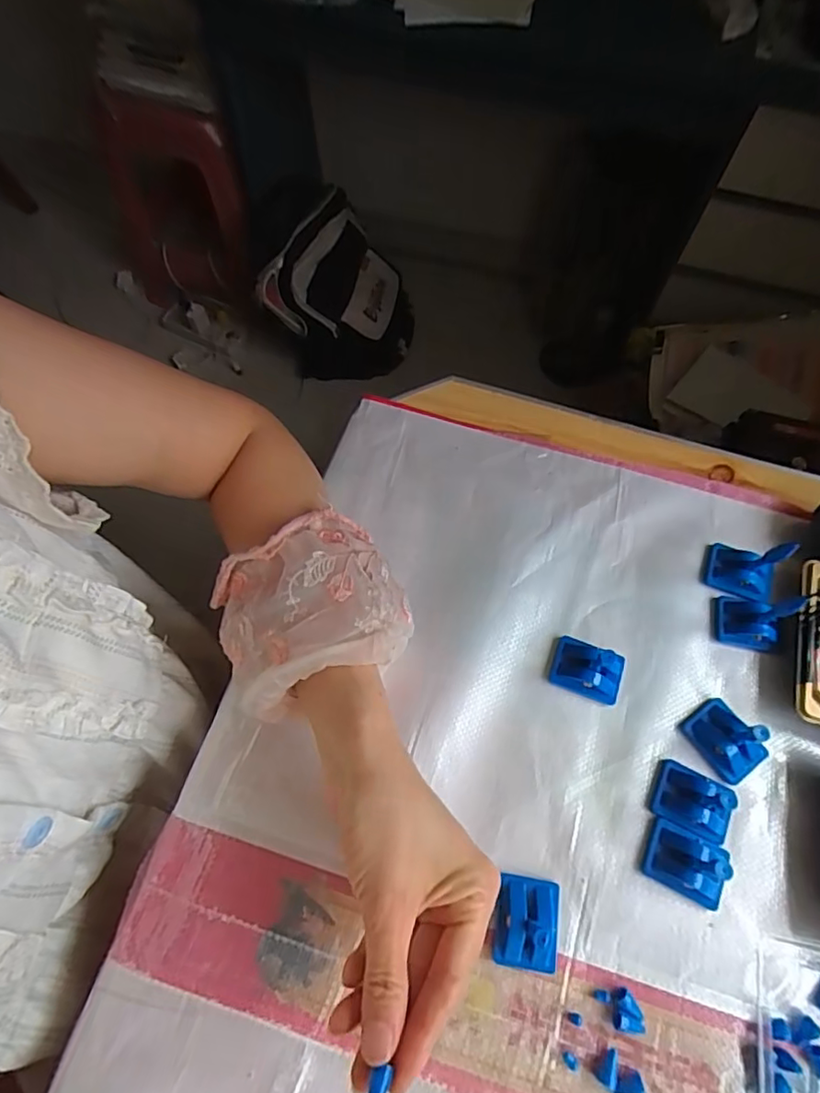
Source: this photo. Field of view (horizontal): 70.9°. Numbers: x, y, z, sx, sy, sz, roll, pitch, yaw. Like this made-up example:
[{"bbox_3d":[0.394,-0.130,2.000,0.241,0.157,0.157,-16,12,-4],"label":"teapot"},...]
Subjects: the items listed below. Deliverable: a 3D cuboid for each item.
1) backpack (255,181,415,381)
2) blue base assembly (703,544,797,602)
[{"bbox_3d":[-0.180,-0.577,1.285,0.300,0.414,0.180,-40,42,-1],"label":"backpack"},{"bbox_3d":[0.231,0.012,0.386,0.043,0.051,0.030,25,68,10],"label":"blue base assembly"}]

